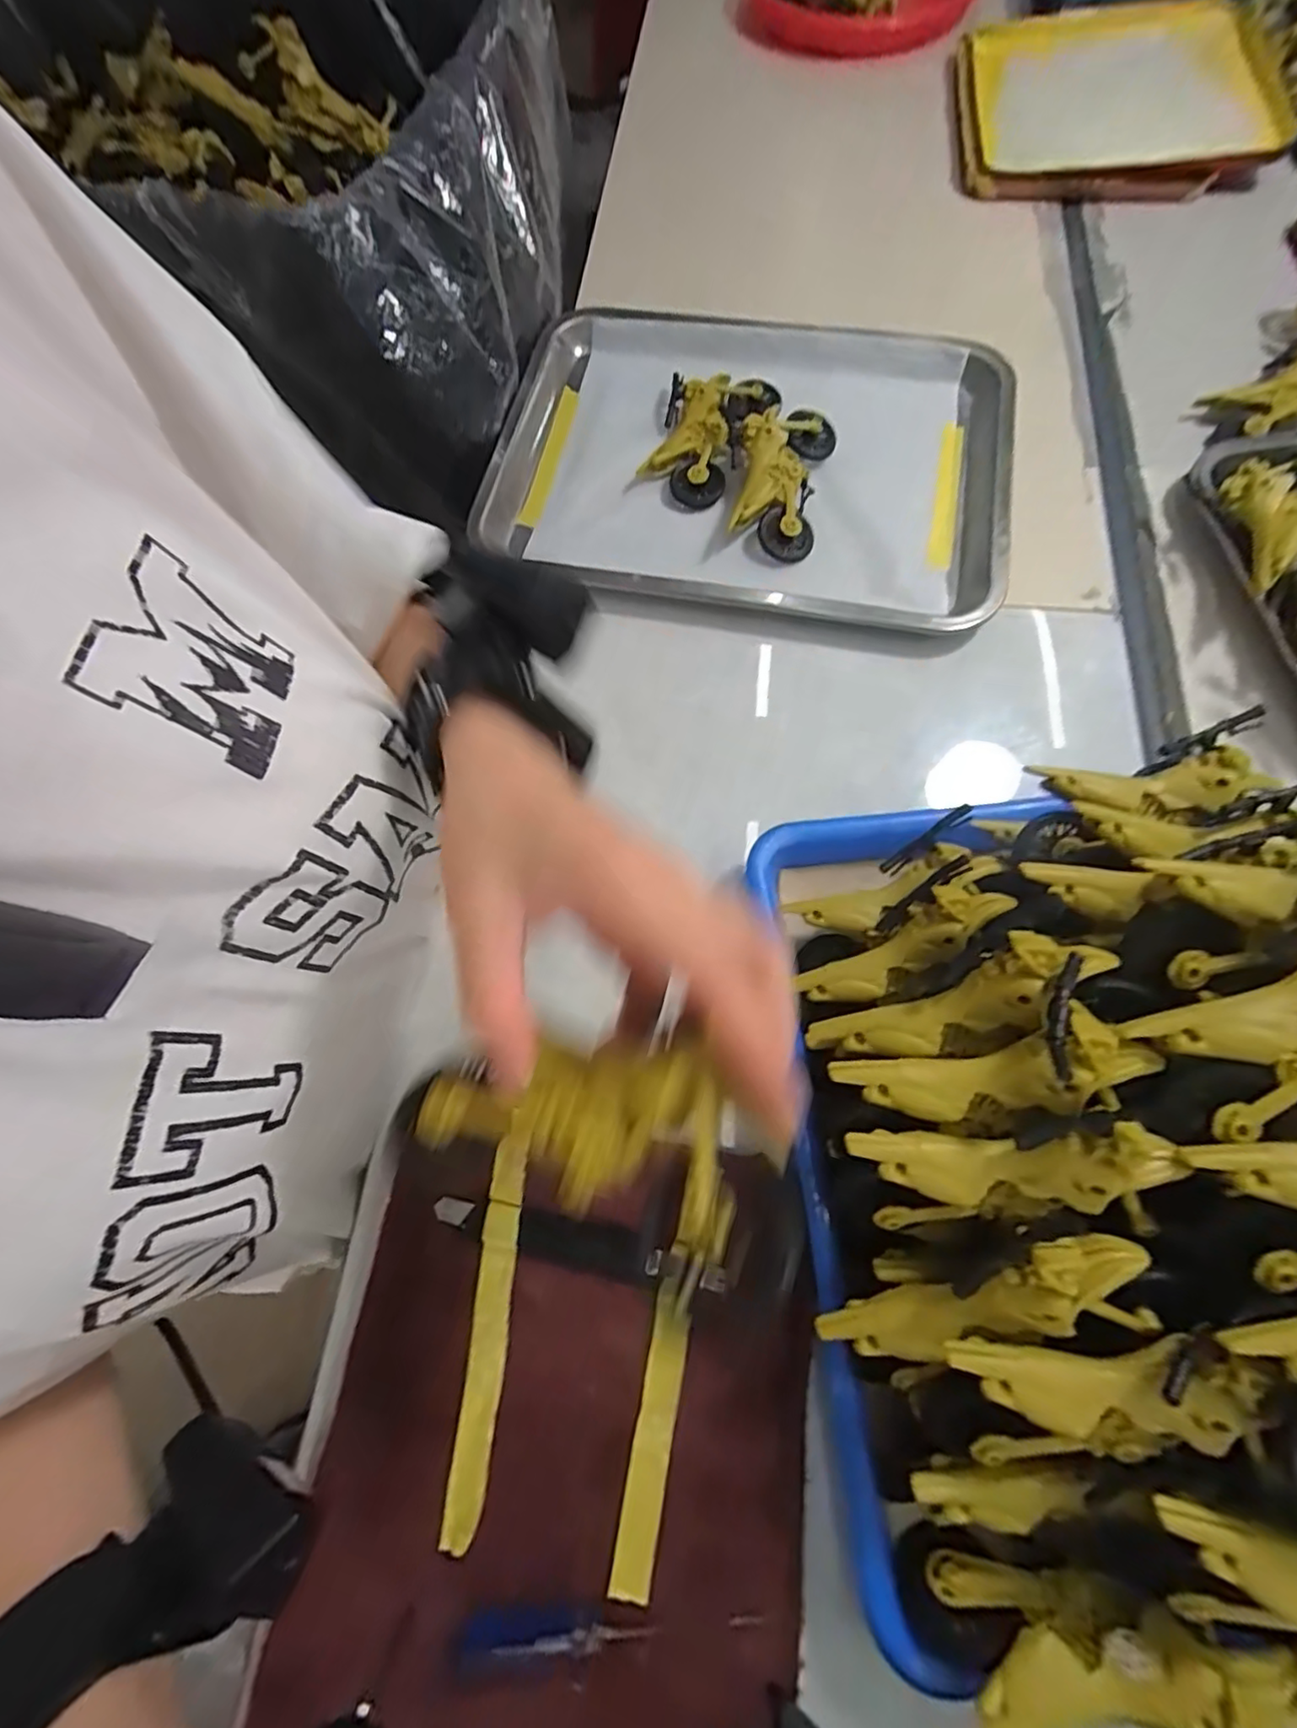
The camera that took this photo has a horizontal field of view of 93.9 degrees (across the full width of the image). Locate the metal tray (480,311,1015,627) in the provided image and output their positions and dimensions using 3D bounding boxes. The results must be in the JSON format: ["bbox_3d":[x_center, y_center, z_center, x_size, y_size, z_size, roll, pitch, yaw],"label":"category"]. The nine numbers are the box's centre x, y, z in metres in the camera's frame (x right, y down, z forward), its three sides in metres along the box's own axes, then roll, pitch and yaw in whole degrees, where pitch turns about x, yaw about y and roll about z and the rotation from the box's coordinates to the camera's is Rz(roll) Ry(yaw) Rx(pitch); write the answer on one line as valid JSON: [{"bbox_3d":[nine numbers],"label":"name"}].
[{"bbox_3d":[0.065,-0.283,0.422,0.350,0.031,0.248,7,72,6],"label":"metal tray"}]

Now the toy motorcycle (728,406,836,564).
[{"bbox_3d":[0.086,-0.263,0.407,0.066,0.034,0.110,13,73,8],"label":"toy motorcycle"}]

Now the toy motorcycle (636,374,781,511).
[{"bbox_3d":[0.043,-0.300,0.422,0.078,0.034,0.101,17,74,9],"label":"toy motorcycle"}]

